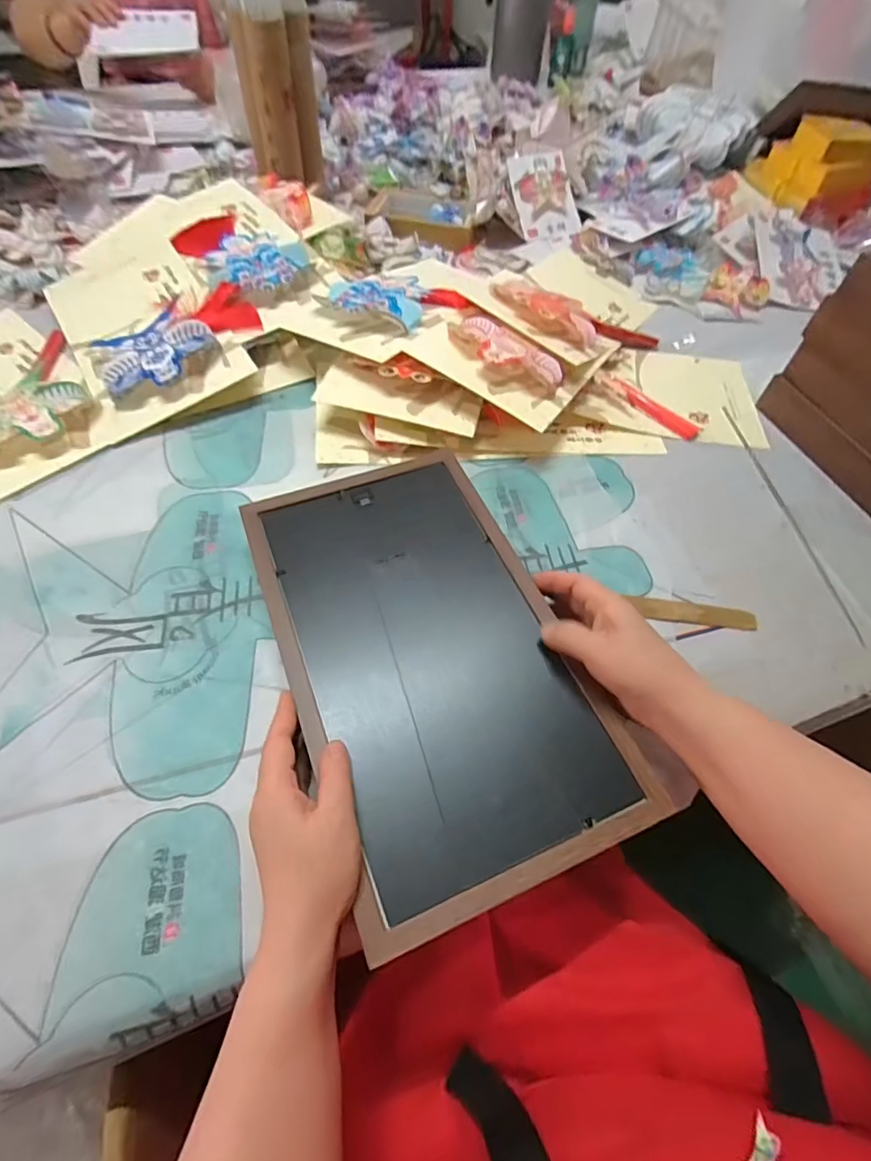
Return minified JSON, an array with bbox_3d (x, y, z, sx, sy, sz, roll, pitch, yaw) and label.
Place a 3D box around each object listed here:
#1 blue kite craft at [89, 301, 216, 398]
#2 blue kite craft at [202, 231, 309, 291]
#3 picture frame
[{"bbox_3d":[-0.321,-0.262,0.597,0.127,0.044,0.148,-28,61,-20],"label":"blue kite craft"},{"bbox_3d":[-0.231,-0.406,0.660,0.116,0.020,0.117,4,56,0],"label":"blue kite craft"},{"bbox_3d":[-0.010,0.040,0.386,0.196,0.012,0.346,-18,58,-14],"label":"picture frame"}]

